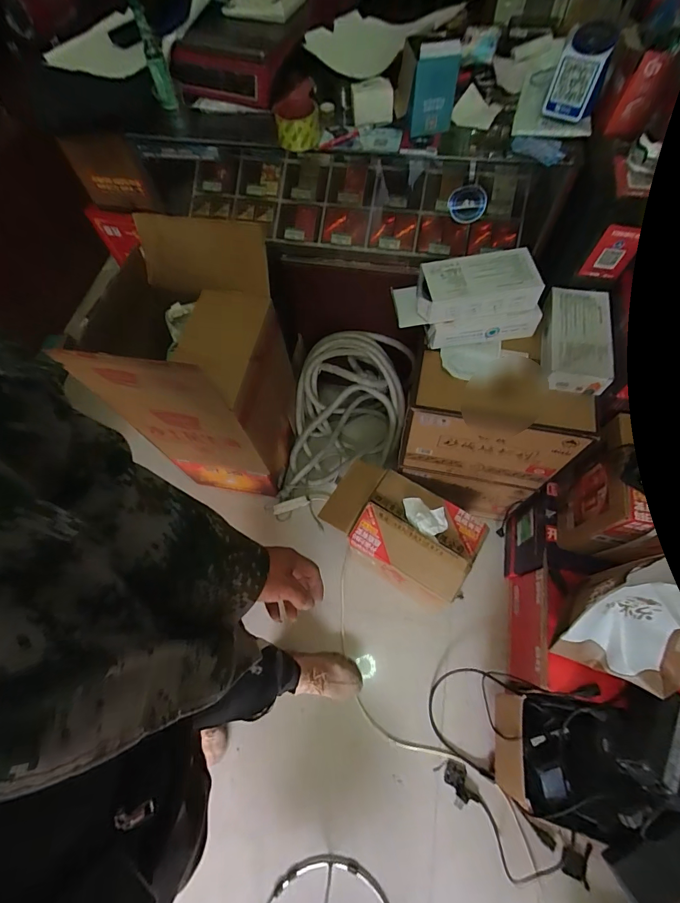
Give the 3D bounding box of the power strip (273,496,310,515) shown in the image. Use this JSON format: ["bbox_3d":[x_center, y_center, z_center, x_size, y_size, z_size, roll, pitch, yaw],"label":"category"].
[{"bbox_3d":[-0.172,0.189,1.386,0.128,0.018,0.031,-17,67,-4],"label":"power strip"}]

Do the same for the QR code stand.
[{"bbox_3d":[0.447,-0.698,0.735,0.092,0.121,0.061,26,70,13],"label":"QR code stand"}]

